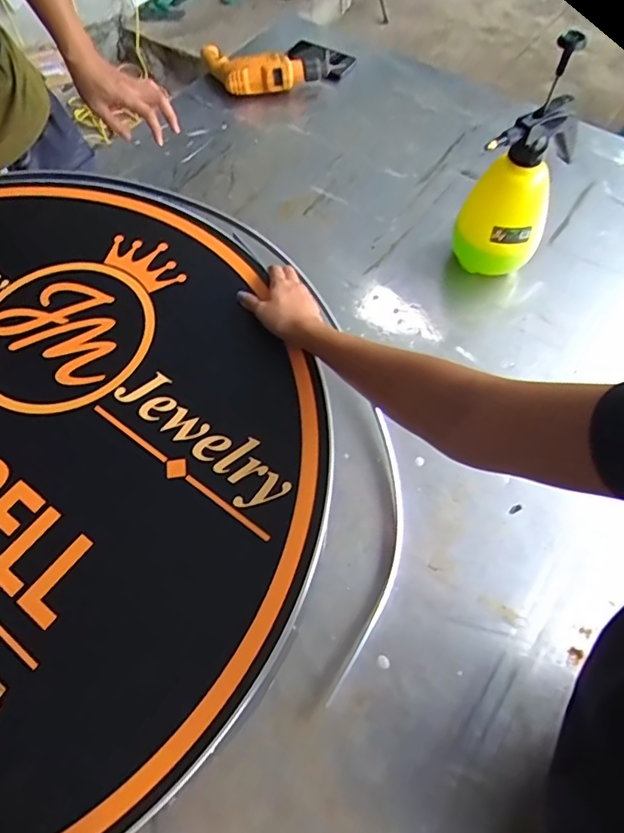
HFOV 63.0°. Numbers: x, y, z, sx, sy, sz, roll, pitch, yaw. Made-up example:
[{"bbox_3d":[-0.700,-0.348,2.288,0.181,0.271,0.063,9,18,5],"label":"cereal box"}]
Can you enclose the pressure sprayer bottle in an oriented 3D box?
[{"bbox_3d":[0.299,-0.344,0.727,0.129,0.342,0.138,25,66,13],"label":"pressure sprayer bottle"}]

